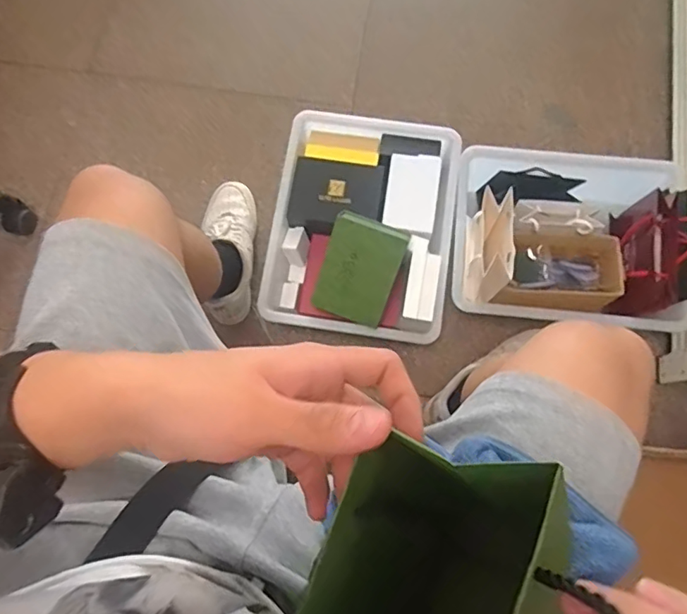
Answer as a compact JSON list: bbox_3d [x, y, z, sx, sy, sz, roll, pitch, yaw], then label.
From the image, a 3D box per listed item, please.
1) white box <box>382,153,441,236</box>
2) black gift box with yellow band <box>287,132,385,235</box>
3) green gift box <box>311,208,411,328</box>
[{"bbox_3d":[0.127,-0.209,0.994,0.093,0.032,0.151,9,75,2],"label":"white box"},{"bbox_3d":[-0.008,-0.242,1.018,0.165,0.036,0.205,8,75,2],"label":"black gift box with yellow band"},{"bbox_3d":[0.029,-0.066,0.942,0.128,0.063,0.168,22,108,-2],"label":"green gift box"}]

